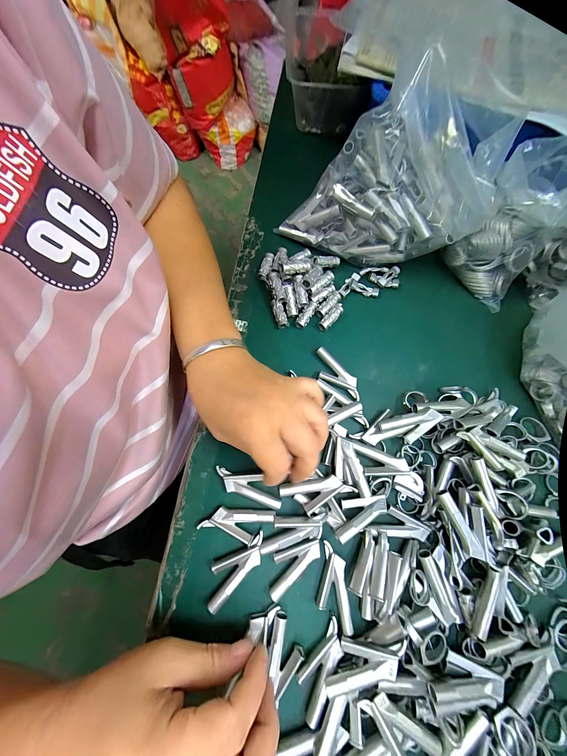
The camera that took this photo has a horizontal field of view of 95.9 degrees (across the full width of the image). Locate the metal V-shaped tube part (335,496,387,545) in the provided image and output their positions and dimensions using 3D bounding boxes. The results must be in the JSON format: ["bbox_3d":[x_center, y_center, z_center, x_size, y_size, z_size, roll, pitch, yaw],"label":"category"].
[{"bbox_3d":[0.065,0.116,0.221,0.052,0.013,0.024,-22,75,-7],"label":"metal V-shaped tube part"}]

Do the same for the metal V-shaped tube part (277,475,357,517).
[{"bbox_3d":[0.029,0.101,0.223,0.062,0.011,0.025,-10,74,-4],"label":"metal V-shaped tube part"}]

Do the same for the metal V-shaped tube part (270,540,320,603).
[{"bbox_3d":[0.006,0.154,0.214,0.053,0.007,0.025,-39,78,-12],"label":"metal V-shaped tube part"}]

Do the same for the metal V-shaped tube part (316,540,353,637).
[{"bbox_3d":[0.040,0.170,0.209,0.025,0.007,0.063,-3,73,-2],"label":"metal V-shaped tube part"}]

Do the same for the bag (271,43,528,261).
[{"bbox_3d":[0.105,-0.208,0.260,0.184,0.133,0.120,13,73,3],"label":"bag"}]

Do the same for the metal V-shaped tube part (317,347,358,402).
[{"bbox_3d":[0.053,-0.002,0.262,0.025,0.009,0.063,-42,78,-12],"label":"metal V-shaped tube part"}]

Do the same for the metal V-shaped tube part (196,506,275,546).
[{"bbox_3d":[-0.040,0.126,0.220,0.062,0.009,0.024,6,73,1],"label":"metal V-shaped tube part"}]

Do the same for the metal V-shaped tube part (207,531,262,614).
[{"bbox_3d":[-0.040,0.155,0.211,0.062,0.010,0.026,-42,78,-12],"label":"metal V-shaped tube part"}]

